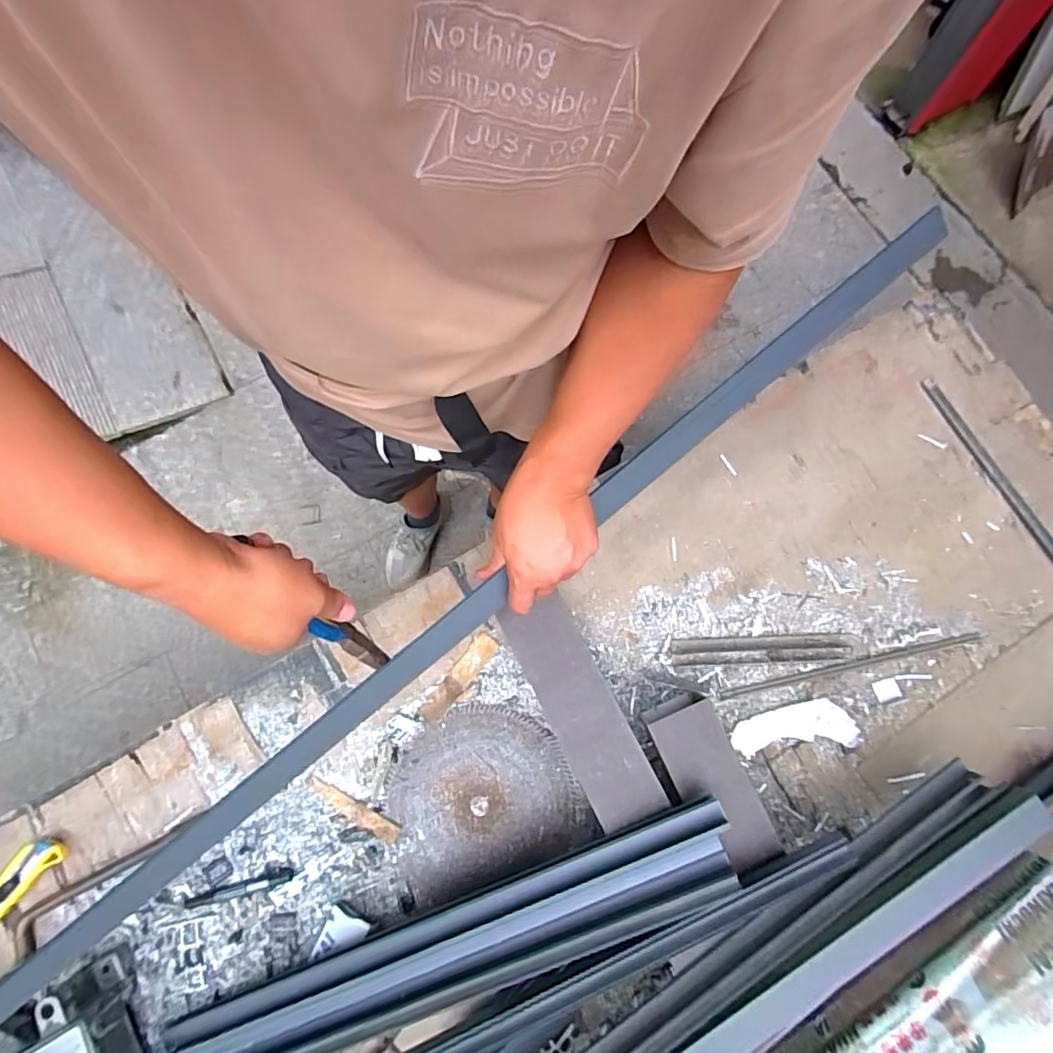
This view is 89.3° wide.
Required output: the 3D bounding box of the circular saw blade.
[{"bbox_3d":[-0.058,0.342,0.685,0.238,0.009,0.207,-20,83,-4],"label":"circular saw blade"}]

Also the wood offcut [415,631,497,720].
[{"bbox_3d":[-0.090,0.200,0.704,0.030,0.009,0.131,40,82,7],"label":"wood offcut"}]

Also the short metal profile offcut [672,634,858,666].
[{"bbox_3d":[0.312,0.163,0.709,0.236,0.008,0.036,-2,79,0],"label":"short metal profile offcut"}]

